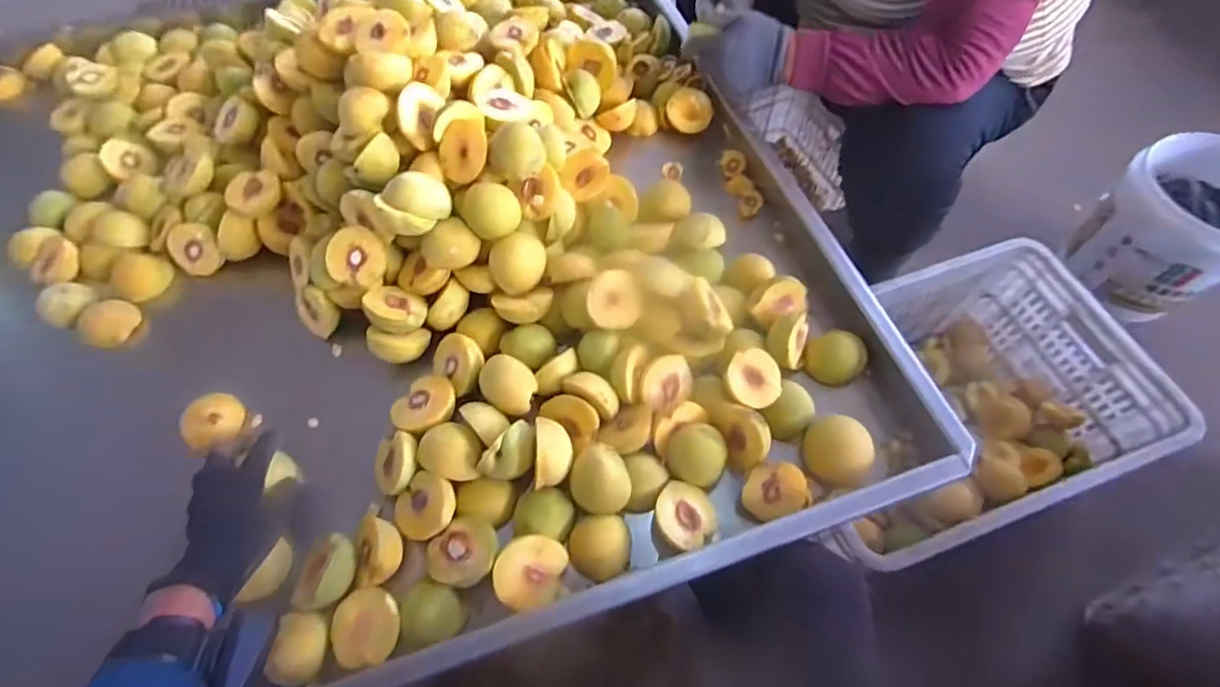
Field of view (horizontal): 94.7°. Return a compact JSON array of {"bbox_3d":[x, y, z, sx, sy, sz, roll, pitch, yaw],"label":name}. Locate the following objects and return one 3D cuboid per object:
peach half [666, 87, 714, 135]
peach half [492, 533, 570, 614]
[{"bbox_3d":[0.120,-0.342,0.837,0.066,0.033,0.063,7,92,16],"label":"peach half"},{"bbox_3d":[-0.077,0.208,0.522,0.066,0.033,0.064,29,75,-20],"label":"peach half"}]

